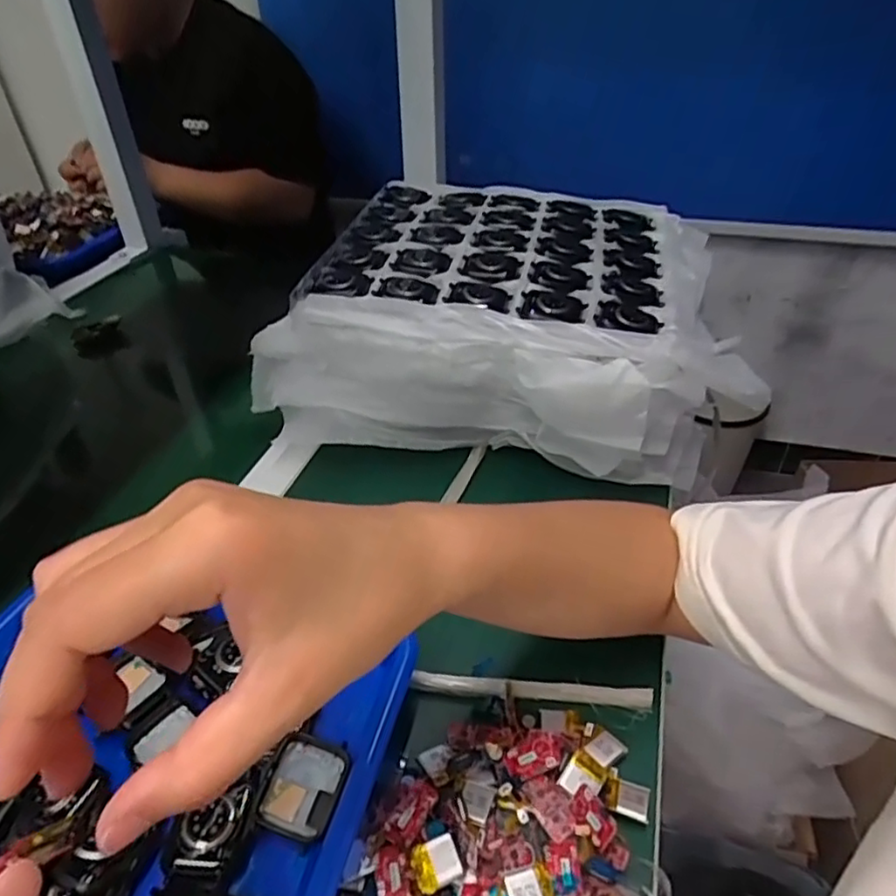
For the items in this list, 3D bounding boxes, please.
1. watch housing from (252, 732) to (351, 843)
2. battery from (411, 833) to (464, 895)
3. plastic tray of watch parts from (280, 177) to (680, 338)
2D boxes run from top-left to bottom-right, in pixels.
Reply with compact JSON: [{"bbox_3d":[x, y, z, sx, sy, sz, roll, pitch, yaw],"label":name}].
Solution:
[{"bbox_3d":[-0.069,0.162,0.300,0.035,0.015,0.040,11,40,16],"label":"watch housing"},{"bbox_3d":[-0.005,0.183,0.277,0.021,0.008,0.017,-16,44,-20],"label":"battery"},{"bbox_3d":[0.042,-0.168,0.521,0.281,0.032,0.218,13,42,11],"label":"plastic tray of watch parts"}]

